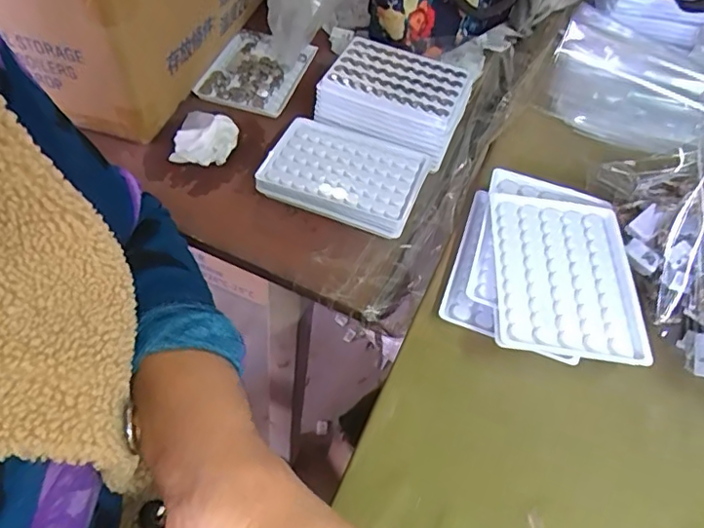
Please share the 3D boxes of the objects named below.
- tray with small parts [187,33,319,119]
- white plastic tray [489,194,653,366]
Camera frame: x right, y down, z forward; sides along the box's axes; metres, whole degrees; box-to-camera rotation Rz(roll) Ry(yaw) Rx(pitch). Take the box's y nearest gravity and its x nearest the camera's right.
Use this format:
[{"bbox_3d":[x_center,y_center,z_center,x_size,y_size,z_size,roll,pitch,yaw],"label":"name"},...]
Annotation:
[{"bbox_3d":[-0.100,-0.203,0.584,0.091,0.015,0.124,16,53,6],"label":"tray with small parts"},{"bbox_3d":[0.144,0.007,0.379,0.097,0.015,0.128,7,54,-1],"label":"white plastic tray"}]

